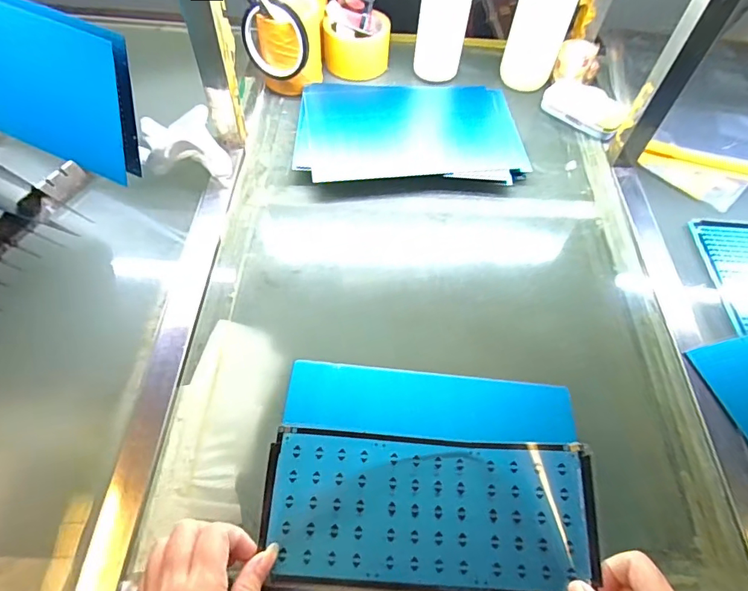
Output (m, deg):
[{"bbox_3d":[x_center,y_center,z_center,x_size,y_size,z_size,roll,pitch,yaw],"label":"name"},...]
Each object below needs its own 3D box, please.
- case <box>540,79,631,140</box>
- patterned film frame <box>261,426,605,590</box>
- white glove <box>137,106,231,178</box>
[{"bbox_3d":[0.282,-0.253,0.631,0.049,0.041,0.111,-33,66,-21],"label":"case"},{"bbox_3d":[0.043,0.161,0.355,0.241,0.037,0.113,3,58,-1],"label":"patterned film frame"},{"bbox_3d":[-0.217,-0.175,0.539,0.098,0.053,0.055,3,57,-2],"label":"white glove"}]

